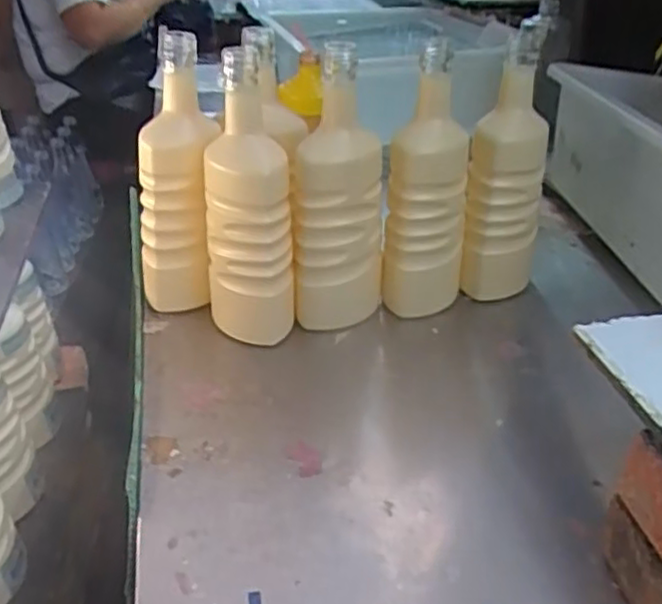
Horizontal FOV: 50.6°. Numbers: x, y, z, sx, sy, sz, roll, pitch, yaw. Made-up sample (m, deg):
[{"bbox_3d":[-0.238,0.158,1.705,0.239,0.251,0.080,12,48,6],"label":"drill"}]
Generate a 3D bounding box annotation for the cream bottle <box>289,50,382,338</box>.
[{"bbox_3d":[0.005,-0.087,0.643,0.072,0.256,0.071,11,32,17],"label":"cream bottle"}]

